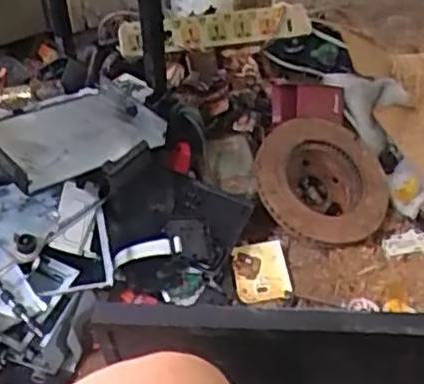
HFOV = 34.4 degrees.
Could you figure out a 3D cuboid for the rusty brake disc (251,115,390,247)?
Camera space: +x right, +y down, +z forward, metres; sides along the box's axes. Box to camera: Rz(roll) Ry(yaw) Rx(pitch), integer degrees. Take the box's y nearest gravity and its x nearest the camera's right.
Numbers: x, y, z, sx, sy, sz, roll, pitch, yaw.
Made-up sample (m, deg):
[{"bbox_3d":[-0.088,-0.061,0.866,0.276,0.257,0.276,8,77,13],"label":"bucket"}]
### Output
[{"bbox_3d":[0.197,-0.012,1.262,0.244,0.084,0.239,10,62,-14],"label":"rusty brake disc"}]

